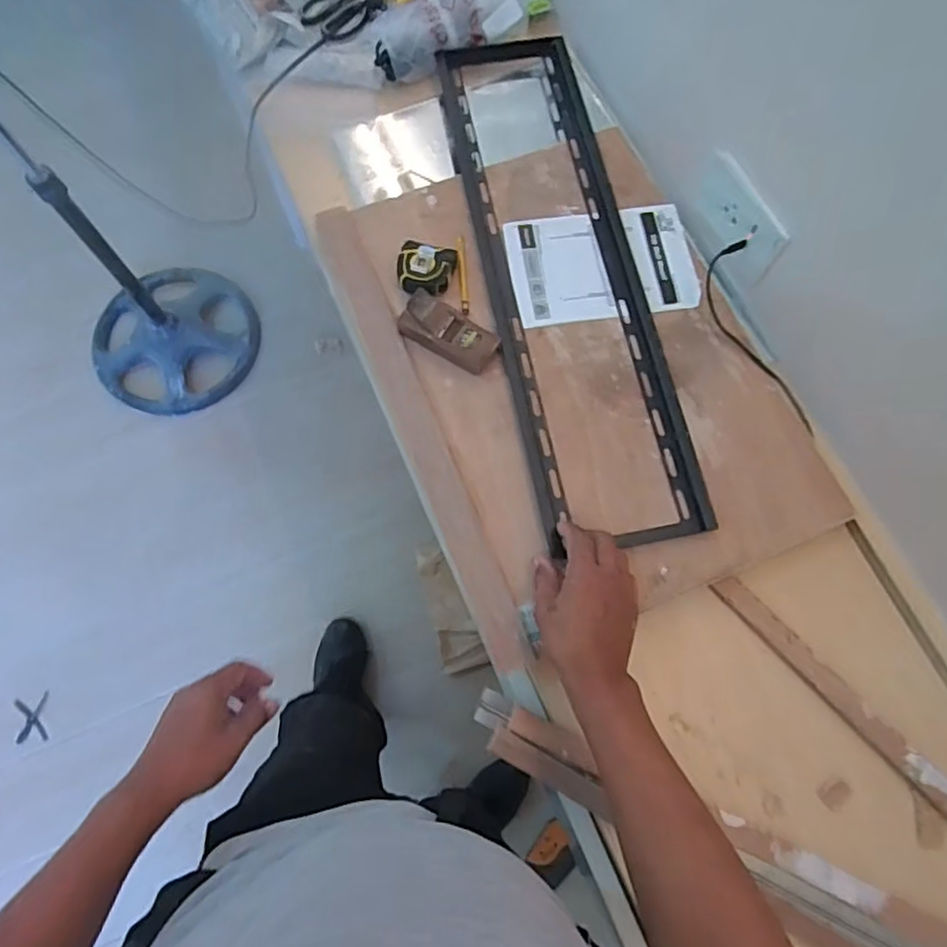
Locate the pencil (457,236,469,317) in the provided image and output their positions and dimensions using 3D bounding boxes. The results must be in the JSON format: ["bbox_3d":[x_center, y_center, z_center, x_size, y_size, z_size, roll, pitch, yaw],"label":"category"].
[{"bbox_3d":[-0.011,-0.219,0.685,0.010,0.013,0.095,-5,72,-2],"label":"pencil"}]

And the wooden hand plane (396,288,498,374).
[{"bbox_3d":[-0.025,-0.148,0.652,0.103,0.042,0.052,29,74,8],"label":"wooden hand plane"}]

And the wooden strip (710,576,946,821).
[{"bbox_3d":[0.418,0.282,0.567,0.030,0.028,0.492,-40,77,-13],"label":"wooden strip"}]

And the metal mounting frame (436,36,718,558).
[{"bbox_3d":[0.098,-0.236,0.697,0.168,0.022,0.646,-10,73,-4],"label":"metal mounting frame"}]

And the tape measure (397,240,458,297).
[{"bbox_3d":[-0.053,-0.221,0.678,0.059,0.026,0.055,12,72,3],"label":"tape measure"}]

